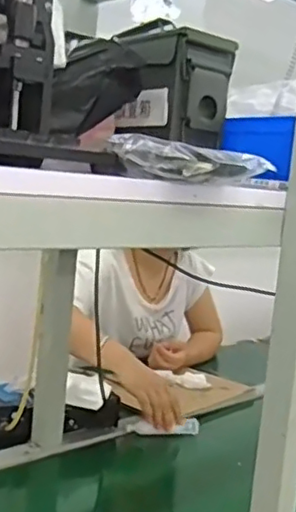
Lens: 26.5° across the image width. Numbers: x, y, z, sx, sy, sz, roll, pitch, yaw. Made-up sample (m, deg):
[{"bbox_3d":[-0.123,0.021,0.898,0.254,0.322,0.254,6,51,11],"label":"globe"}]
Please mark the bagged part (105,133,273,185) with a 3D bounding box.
[{"bbox_3d":[0.040,-0.084,0.558,0.148,0.032,0.046,1,8,-30],"label":"bagged part"}]

